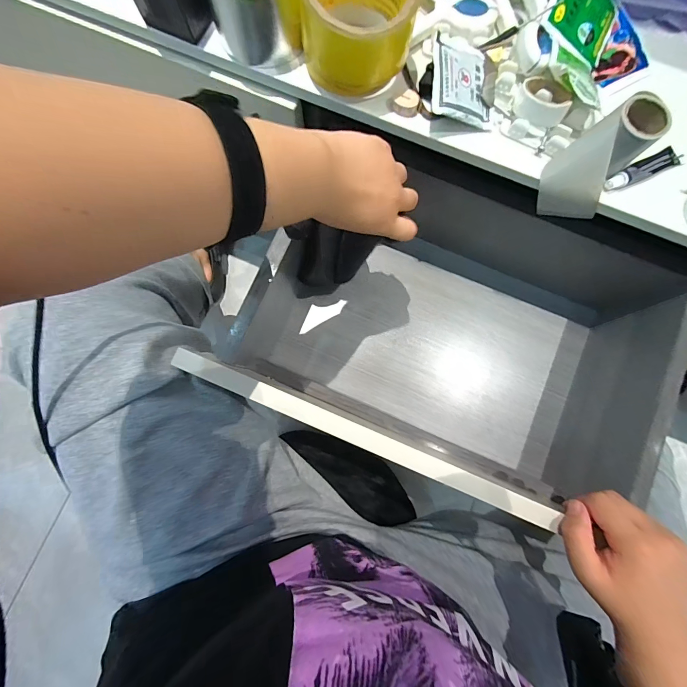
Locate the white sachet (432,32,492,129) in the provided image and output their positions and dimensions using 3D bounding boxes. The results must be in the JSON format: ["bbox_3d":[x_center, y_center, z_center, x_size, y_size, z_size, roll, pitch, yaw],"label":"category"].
[{"bbox_3d":[0.107,-0.236,0.299,0.063,0.006,0.072,-7,94,-21],"label":"white sachet"}]

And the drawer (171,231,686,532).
[{"bbox_3d":[0.131,-0.001,0.427,0.433,0.148,0.270,22,81,4],"label":"drawer"}]

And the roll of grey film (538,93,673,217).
[{"bbox_3d":[0.228,-0.160,0.303,0.069,0.086,0.058,-40,82,-7],"label":"roll of grey film"}]

